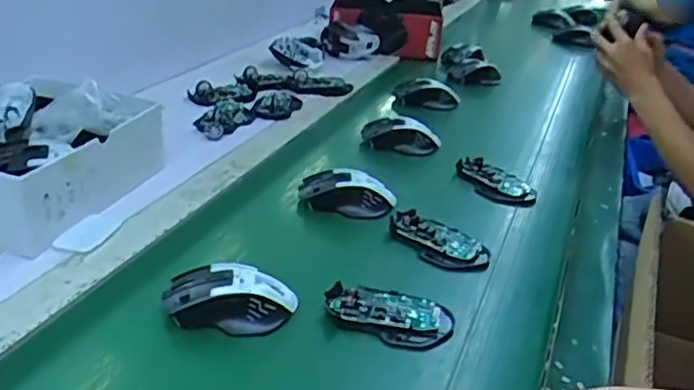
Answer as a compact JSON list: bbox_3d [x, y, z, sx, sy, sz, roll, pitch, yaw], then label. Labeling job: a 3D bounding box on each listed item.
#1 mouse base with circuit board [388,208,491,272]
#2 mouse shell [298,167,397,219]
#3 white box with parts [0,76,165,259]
[{"bbox_3d":[0.096,0.045,0.704,0.113,0.017,0.053,24,34,33],"label":"mouse base with circuit board"},{"bbox_3d":[0.000,-0.007,0.767,0.109,0.030,0.055,9,29,9],"label":"mouse shell"},{"bbox_3d":[-0.345,-0.047,0.744,0.196,0.089,0.246,12,29,13],"label":"white box with parts"}]

